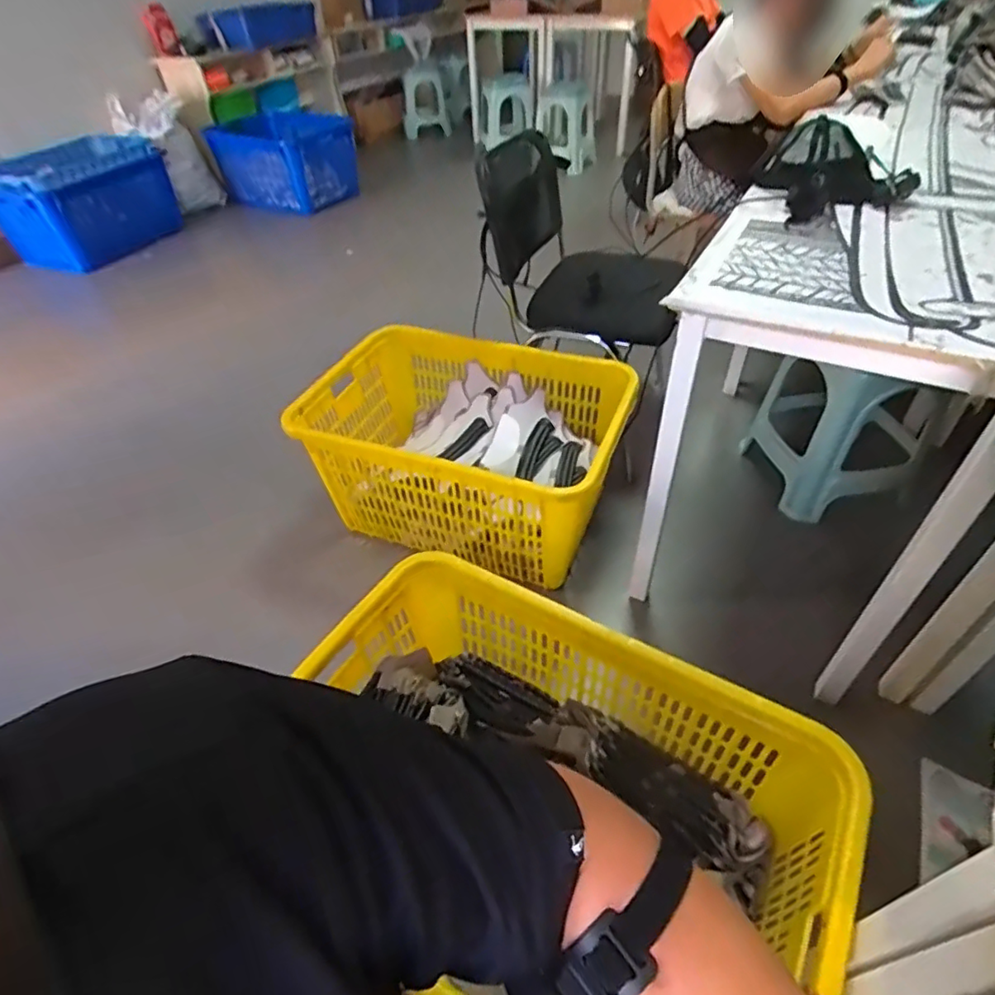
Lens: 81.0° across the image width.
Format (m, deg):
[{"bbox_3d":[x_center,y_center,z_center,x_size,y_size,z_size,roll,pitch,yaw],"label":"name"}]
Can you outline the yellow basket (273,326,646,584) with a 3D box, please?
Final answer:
[{"bbox_3d":[-0.073,-0.122,1.484,0.752,0.342,0.481,14,47,17],"label":"yellow basket"}]

